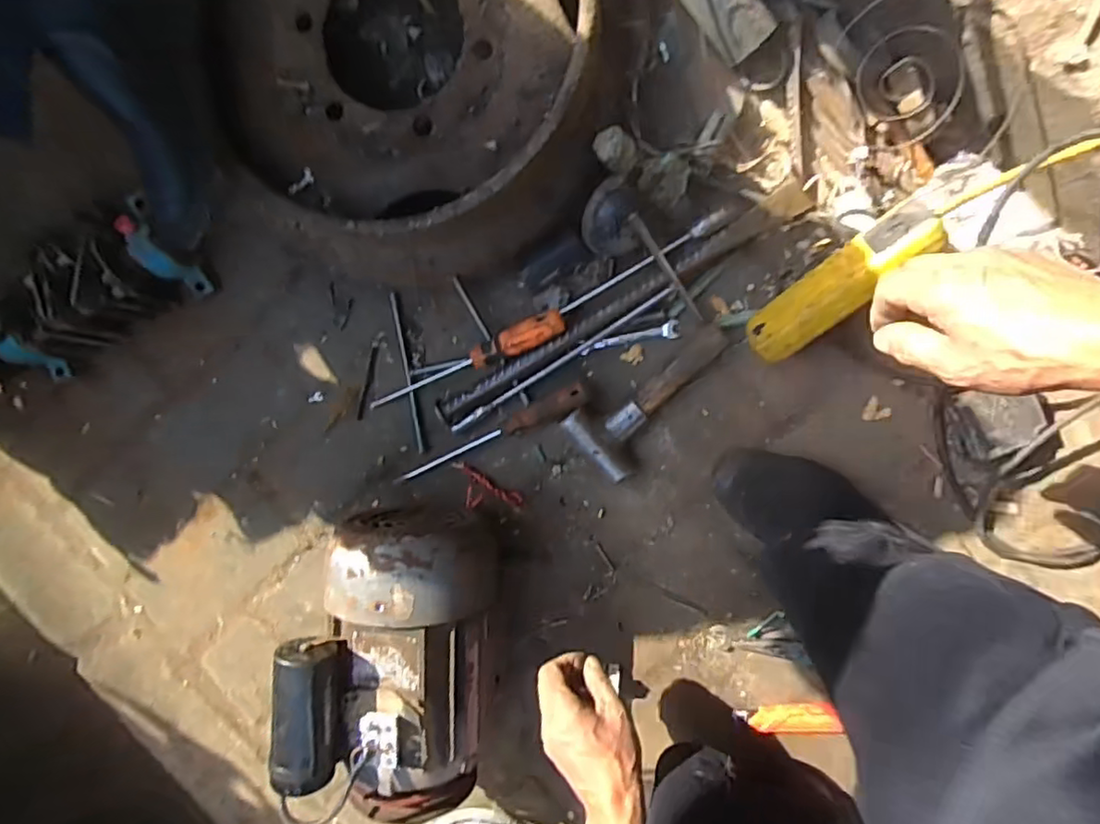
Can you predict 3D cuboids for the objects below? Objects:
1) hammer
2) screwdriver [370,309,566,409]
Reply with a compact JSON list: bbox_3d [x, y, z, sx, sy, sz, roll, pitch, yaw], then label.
[{"bbox_3d":[0.112,-0.020,0.688,0.198,0.035,0.085,-43,87,7],"label":"hammer"},{"bbox_3d":[-0.099,-0.053,0.709,0.257,0.025,0.029,-20,90,28],"label":"screwdriver"}]

